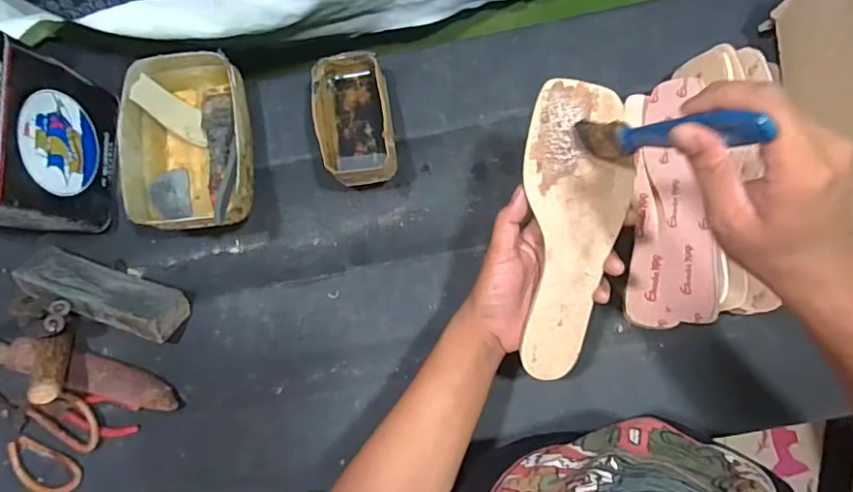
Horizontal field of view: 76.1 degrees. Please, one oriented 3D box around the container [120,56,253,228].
[{"bbox_3d":[-0.253,-0.109,0.594,0.127,0.073,0.184,-7,82,5],"label":"container"}]

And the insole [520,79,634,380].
[{"bbox_3d":[0.120,-0.007,0.443,0.079,0.009,0.238,2,102,6],"label":"insole"}]

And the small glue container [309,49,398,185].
[{"bbox_3d":[-0.073,-0.131,0.583,0.074,0.066,0.128,-9,82,4],"label":"small glue container"}]

